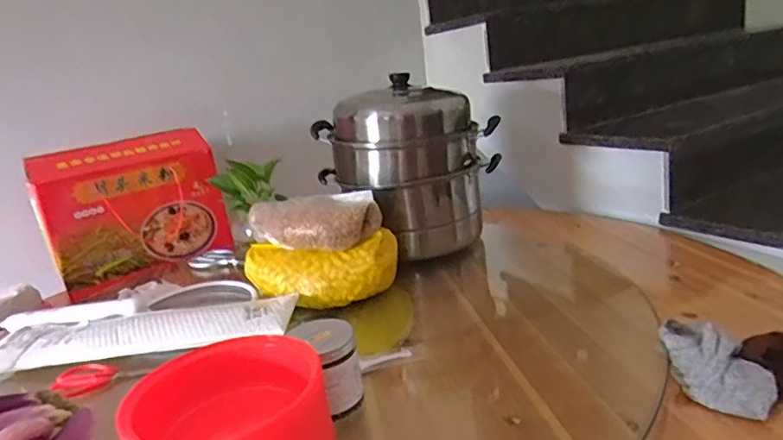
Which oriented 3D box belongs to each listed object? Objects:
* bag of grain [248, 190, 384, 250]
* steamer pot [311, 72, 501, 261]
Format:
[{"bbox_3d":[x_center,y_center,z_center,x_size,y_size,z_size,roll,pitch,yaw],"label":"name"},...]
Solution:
[{"bbox_3d":[-0.149,0.001,0.928,0.264,0.072,0.102,0,18,28],"label":"bag of grain"},{"bbox_3d":[0.027,-0.104,1.135,0.269,0.317,0.292,-17,18,-28],"label":"steamer pot"}]

